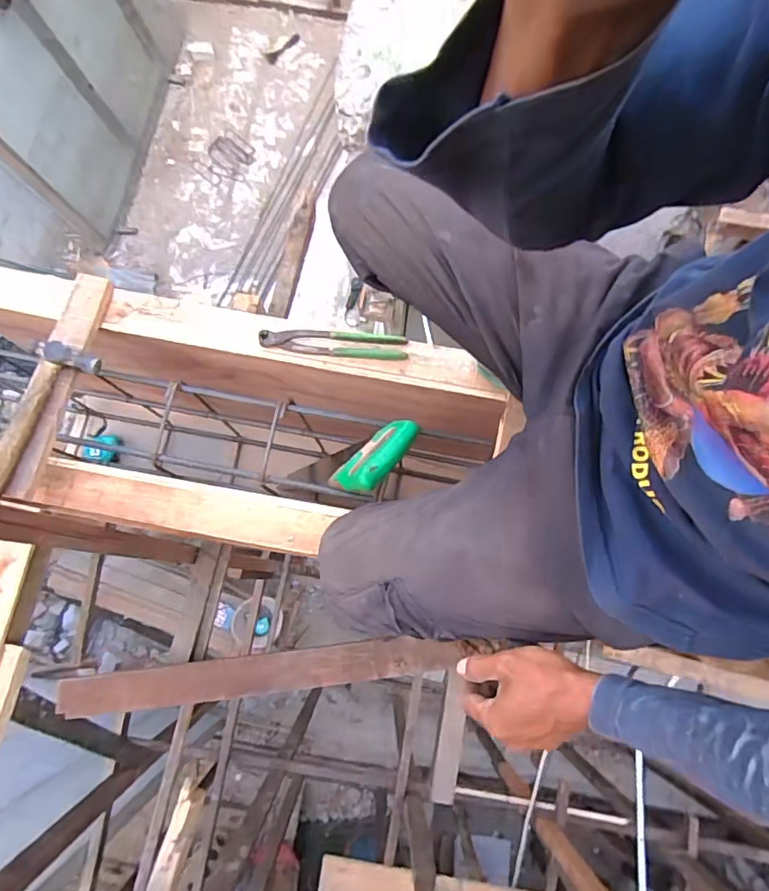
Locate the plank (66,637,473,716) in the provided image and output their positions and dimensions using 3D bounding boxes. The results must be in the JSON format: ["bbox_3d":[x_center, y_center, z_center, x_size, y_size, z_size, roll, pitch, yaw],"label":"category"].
[{"bbox_3d":[-0.240,0.452,1.037,0.763,0.035,0.074,-5,77,-4],"label":"plank"}]

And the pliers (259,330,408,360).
[{"bbox_3d":[-0.076,-0.154,0.784,0.217,0.016,0.037,3,77,1],"label":"pliers"}]

